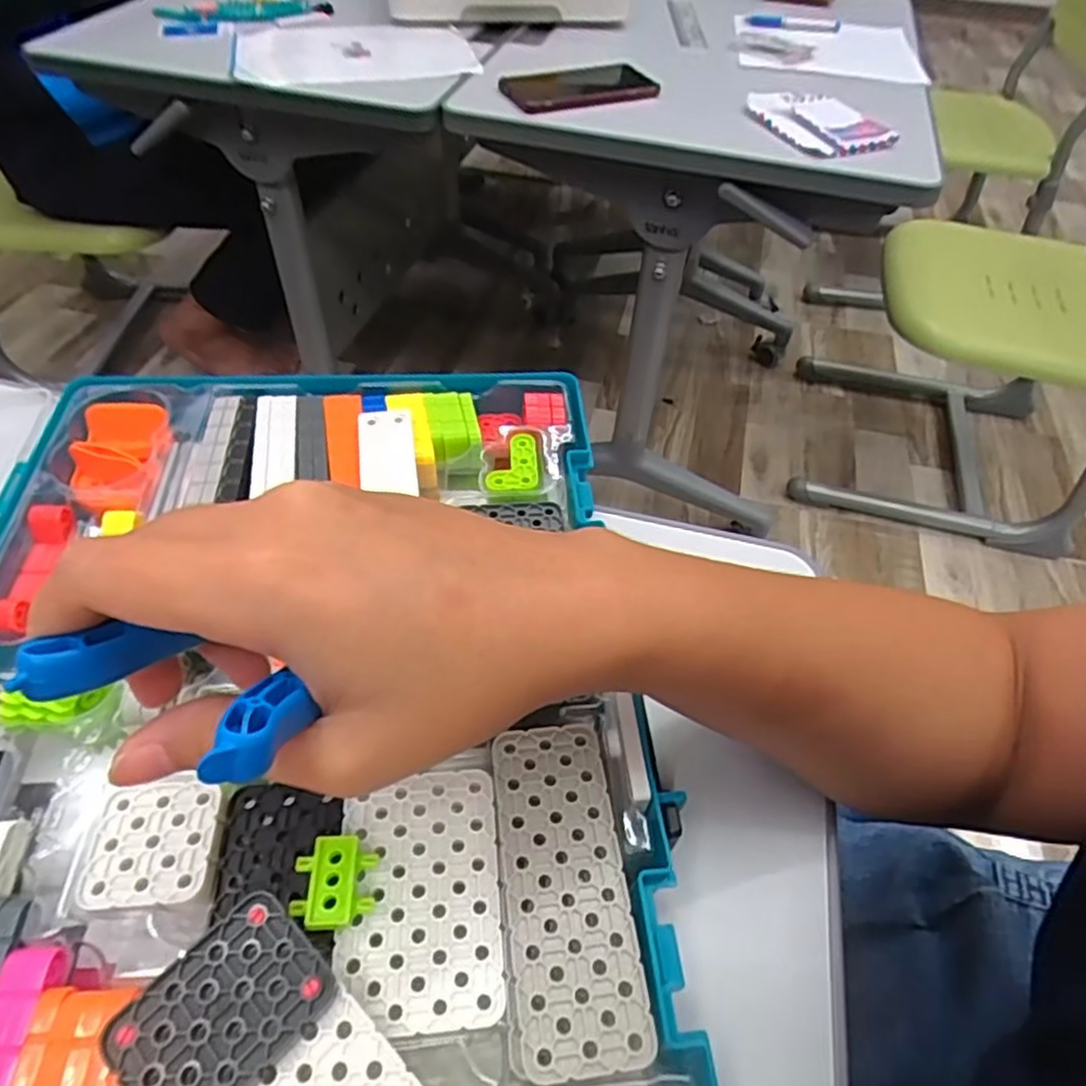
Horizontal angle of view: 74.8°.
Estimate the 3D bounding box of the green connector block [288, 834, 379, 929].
[{"bbox_3d":[-0.064,0.104,0.218,0.023,0.009,0.026,2,50,-1],"label":"green connector block"}]

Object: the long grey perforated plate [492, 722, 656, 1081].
[{"bbox_3d":[0.007,0.105,0.224,0.038,0.004,0.100,-3,50,-5],"label":"long grey perforated plate"}]

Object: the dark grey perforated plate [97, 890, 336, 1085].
[{"bbox_3d":[-0.085,0.125,0.189,0.039,0.007,0.050,36,57,24],"label":"dark grey perforated plate"}]

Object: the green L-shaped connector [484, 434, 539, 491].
[{"bbox_3d":[-0.015,-0.039,0.340,0.024,0.004,0.036,-1,50,-4],"label":"green L-shaped connector"}]

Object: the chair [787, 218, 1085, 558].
[{"bbox_3d":[0.675,-0.334,1.027,0.423,0.674,0.355,22,52,16],"label":"chair"}]

